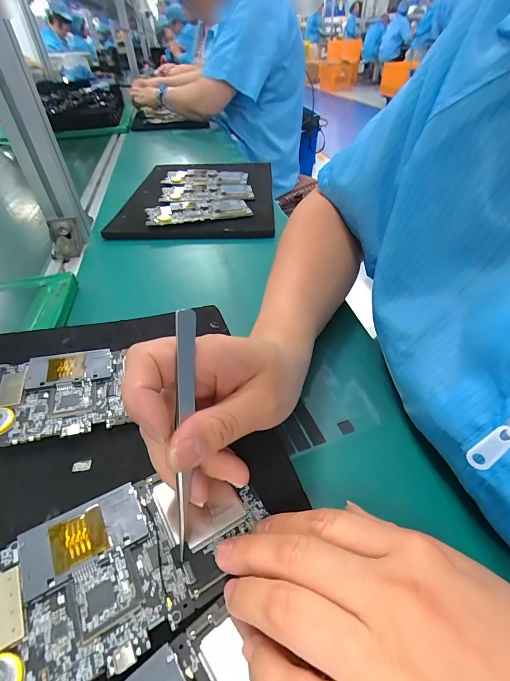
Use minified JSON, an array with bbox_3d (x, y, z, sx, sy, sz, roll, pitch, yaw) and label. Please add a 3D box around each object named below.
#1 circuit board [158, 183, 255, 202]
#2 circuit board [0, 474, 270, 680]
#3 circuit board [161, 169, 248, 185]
[{"bbox_3d":[-0.085,-0.267,0.595,0.161,0.008,0.091,-4,43,-1],"label":"circuit board"},{"bbox_3d":[-0.069,0.112,0.165,0.150,0.005,0.072,-18,48,-27],"label":"circuit board"},{"bbox_3d":[-0.097,-0.324,0.654,0.161,0.010,0.087,1,43,4],"label":"circuit board"}]

